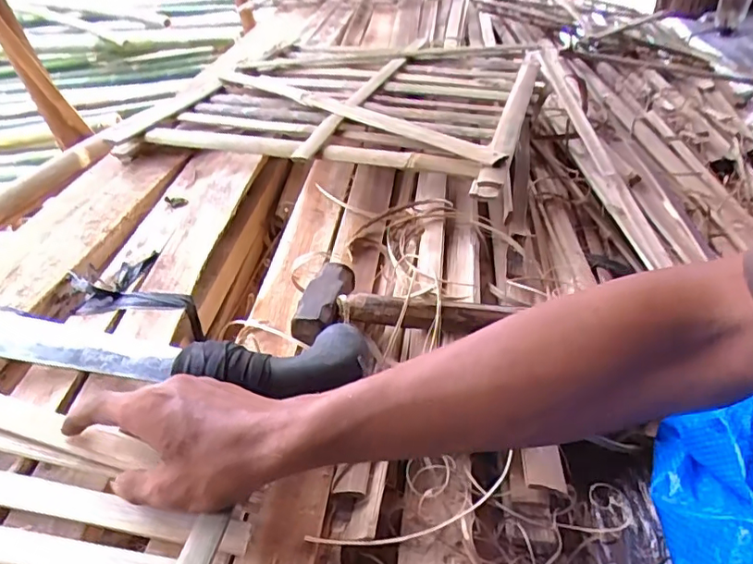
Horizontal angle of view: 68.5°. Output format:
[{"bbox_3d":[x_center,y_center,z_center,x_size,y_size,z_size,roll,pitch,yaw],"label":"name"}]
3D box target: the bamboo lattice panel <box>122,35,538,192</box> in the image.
[{"bbox_3d":[-0.066,-0.288,0.827,0.563,0.032,0.488,9,41,16],"label":"bamboo lattice panel"}]

